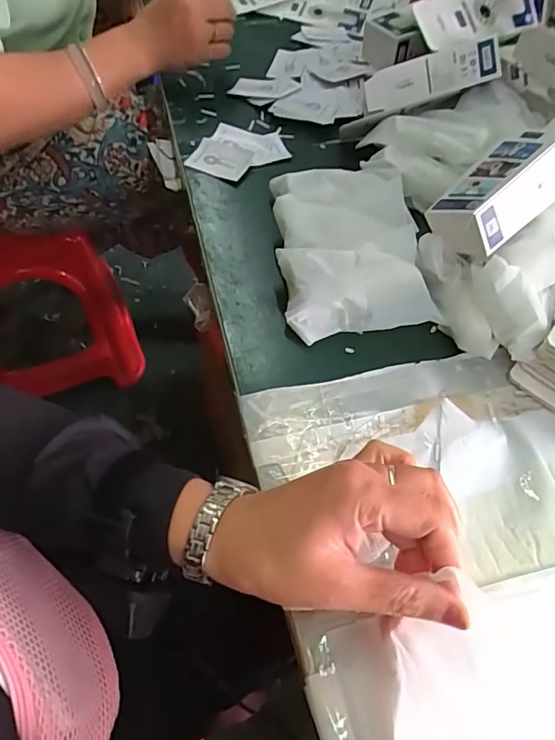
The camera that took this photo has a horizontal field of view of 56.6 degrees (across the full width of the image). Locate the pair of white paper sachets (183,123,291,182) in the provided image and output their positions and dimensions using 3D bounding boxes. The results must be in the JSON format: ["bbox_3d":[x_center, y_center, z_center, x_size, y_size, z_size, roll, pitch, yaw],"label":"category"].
[{"bbox_3d":[-0.039,-0.237,0.557,0.083,0.011,0.092,24,59,13],"label":"pair of white paper sachets"}]

